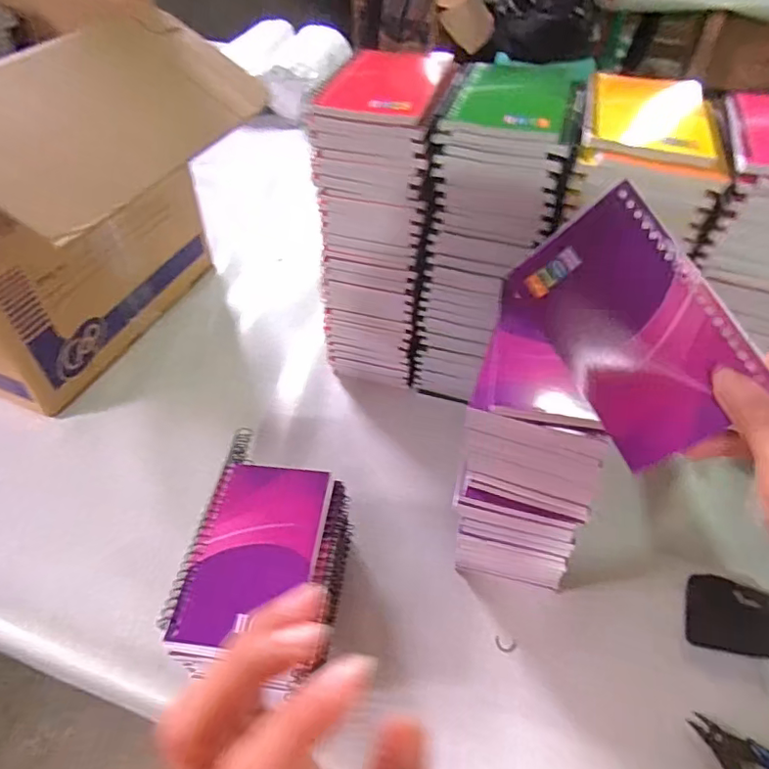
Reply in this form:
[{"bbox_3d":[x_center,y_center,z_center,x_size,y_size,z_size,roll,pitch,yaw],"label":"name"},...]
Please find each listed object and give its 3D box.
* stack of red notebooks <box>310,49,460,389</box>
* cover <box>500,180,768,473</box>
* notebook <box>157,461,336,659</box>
[{"bbox_3d":[0.000,-0.136,0.515,0.098,0.299,0.123,10,49,9],"label":"stack of red notebooks"},{"bbox_3d":[0.126,-0.028,0.286,0.011,0.084,0.128,-14,70,-48],"label":"cover"},{"bbox_3d":[-0.088,0.113,0.372,0.084,0.015,0.137,6,49,5],"label":"notebook"}]

